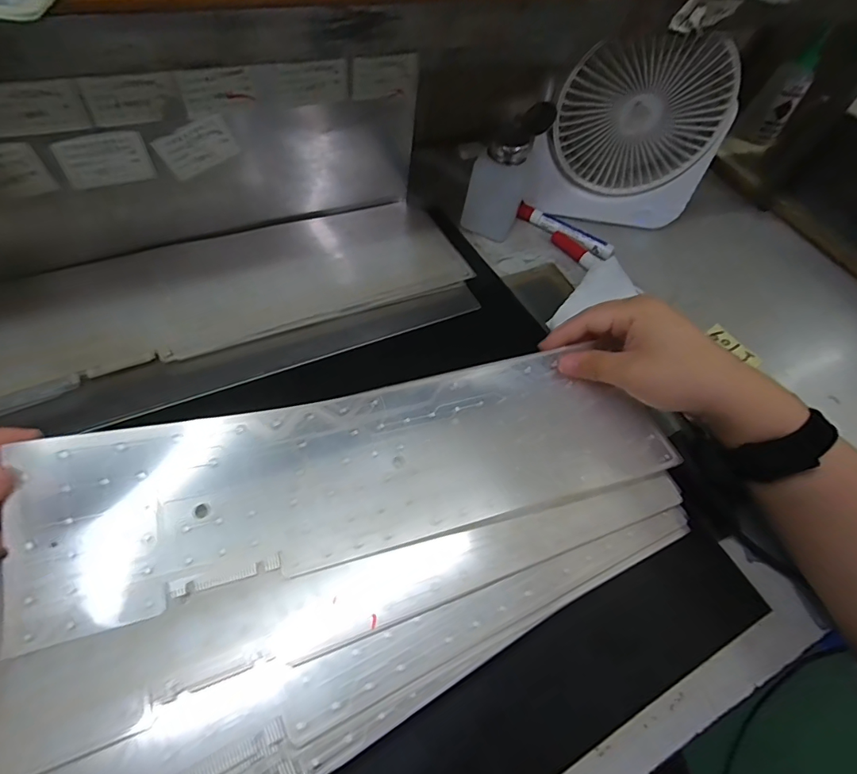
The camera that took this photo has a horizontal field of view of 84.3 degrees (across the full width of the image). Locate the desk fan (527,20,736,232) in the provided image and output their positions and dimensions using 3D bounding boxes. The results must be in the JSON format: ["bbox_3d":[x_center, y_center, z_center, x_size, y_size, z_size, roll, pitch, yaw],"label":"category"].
[{"bbox_3d":[0.198,-0.249,0.476,0.180,0.176,0.050,2,55,-7],"label":"desk fan"}]

